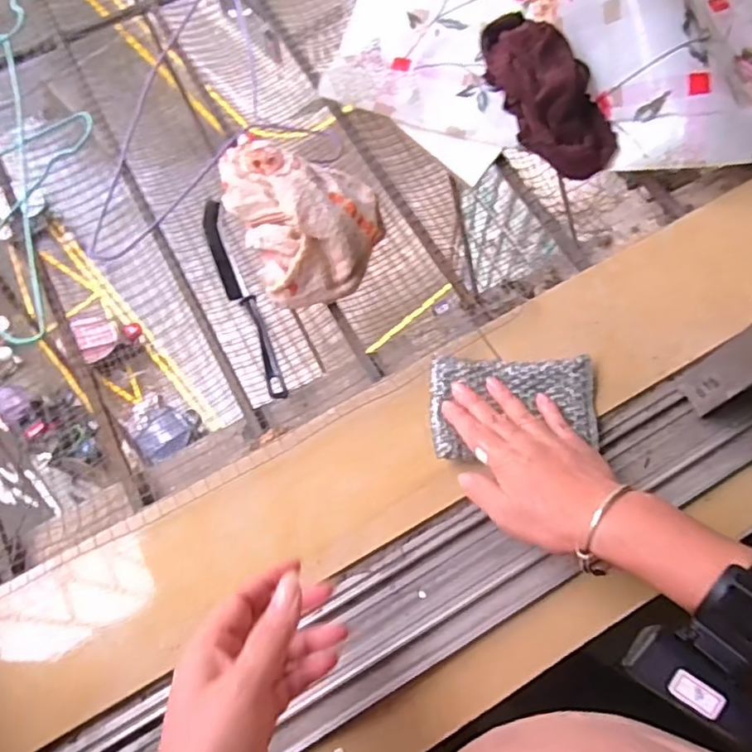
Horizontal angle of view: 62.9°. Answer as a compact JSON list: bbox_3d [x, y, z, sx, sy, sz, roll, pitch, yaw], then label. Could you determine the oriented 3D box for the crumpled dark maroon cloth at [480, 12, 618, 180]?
[{"bbox_3d":[0.169,-0.288,0.601,0.082,0.051,0.185,-20,69,-6],"label":"crumpled dark maroon cloth"}]

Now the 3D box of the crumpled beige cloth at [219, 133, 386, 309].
[{"bbox_3d":[-0.075,-0.135,0.555,0.150,0.071,0.140,12,69,6],"label":"crumpled beige cloth"}]

